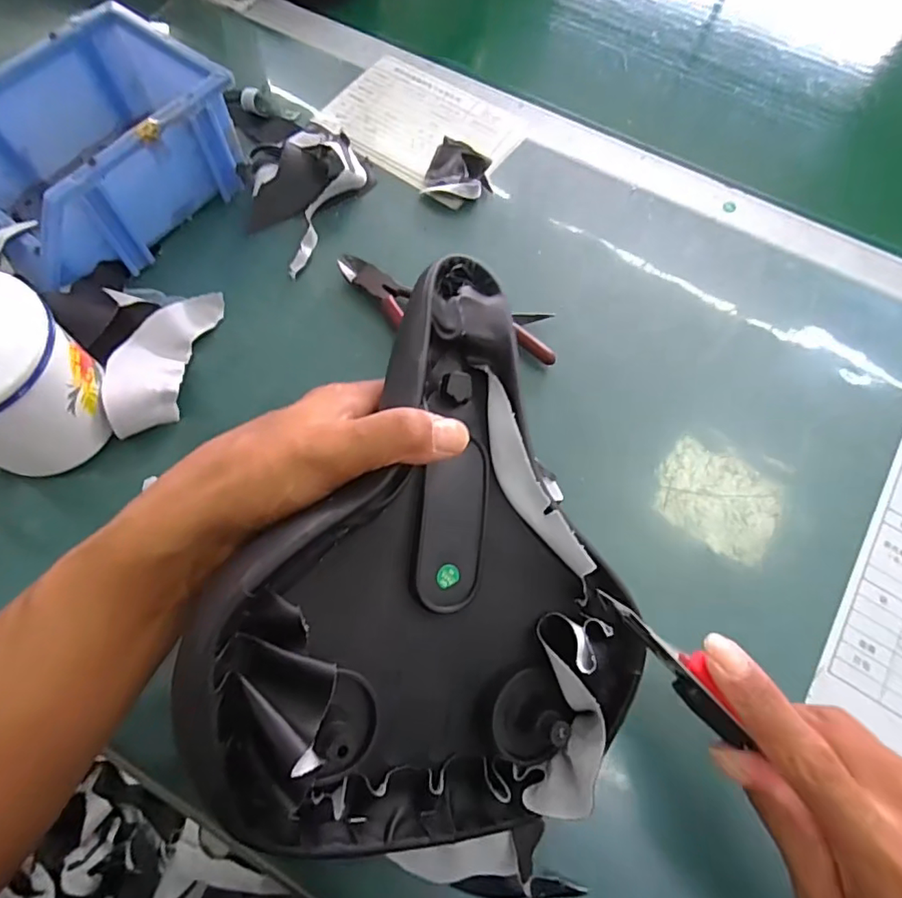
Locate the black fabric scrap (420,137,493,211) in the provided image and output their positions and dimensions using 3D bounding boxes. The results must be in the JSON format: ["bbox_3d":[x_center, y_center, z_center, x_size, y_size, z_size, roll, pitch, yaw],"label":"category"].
[{"bbox_3d":[0.008,-0.217,0.420,0.047,0.019,0.063,14,67,4],"label":"black fabric scrap"}]

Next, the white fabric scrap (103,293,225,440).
[{"bbox_3d":[-0.187,-0.058,0.346,0.047,0.034,0.105,11,67,3],"label":"white fabric scrap"}]

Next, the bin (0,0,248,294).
[{"bbox_3d":[-0.240,-0.195,0.370,0.121,0.075,0.177,37,70,13],"label":"bin"}]

